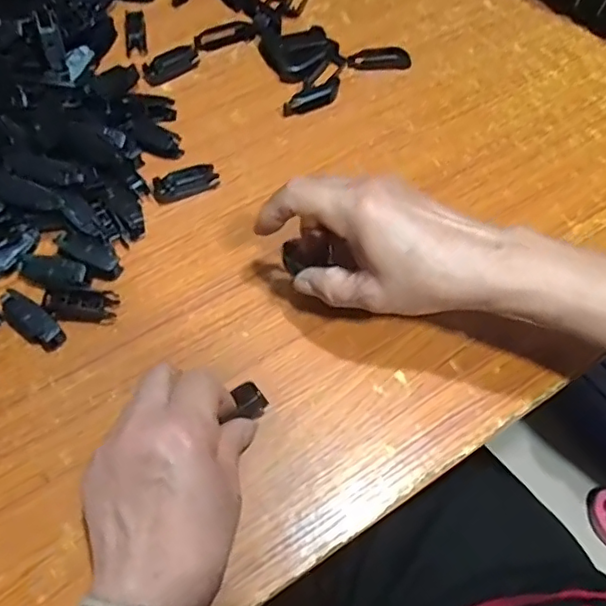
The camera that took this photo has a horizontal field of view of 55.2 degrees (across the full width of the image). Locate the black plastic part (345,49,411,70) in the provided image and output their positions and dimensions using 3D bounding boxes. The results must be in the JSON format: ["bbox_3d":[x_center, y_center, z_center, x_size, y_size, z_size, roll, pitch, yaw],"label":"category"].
[{"bbox_3d":[0.069,-0.221,0.527,0.057,0.009,0.022,-2,63,-4],"label":"black plastic part"}]

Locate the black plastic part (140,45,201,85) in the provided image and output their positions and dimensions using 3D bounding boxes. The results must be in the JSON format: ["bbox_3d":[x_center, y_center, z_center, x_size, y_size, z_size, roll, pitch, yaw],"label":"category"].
[{"bbox_3d":[-0.113,-0.207,0.500,0.051,0.013,0.019,-32,68,-17],"label":"black plastic part"}]

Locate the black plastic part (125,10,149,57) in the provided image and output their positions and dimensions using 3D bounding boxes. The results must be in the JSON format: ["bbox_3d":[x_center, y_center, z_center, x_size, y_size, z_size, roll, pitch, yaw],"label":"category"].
[{"bbox_3d":[-0.151,-0.243,0.519,0.018,0.011,0.047,-9,64,-7],"label":"black plastic part"}]

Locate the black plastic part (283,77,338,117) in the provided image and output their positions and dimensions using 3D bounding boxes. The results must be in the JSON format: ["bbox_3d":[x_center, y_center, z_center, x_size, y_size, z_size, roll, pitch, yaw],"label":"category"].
[{"bbox_3d":[0.007,-0.176,0.496,0.054,0.013,0.019,-24,66,-14],"label":"black plastic part"}]

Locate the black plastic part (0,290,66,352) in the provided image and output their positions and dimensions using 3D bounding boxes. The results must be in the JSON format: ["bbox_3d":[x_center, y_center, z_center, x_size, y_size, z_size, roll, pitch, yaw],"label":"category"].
[{"bbox_3d":[-0.183,0.010,0.385,0.054,0.017,0.020,32,66,13],"label":"black plastic part"}]

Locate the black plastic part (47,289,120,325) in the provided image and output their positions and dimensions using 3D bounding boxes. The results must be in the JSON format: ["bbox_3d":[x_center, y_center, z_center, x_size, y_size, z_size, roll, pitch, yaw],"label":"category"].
[{"bbox_3d":[-0.150,0.002,0.393,0.045,0.014,0.019,2,63,-2],"label":"black plastic part"}]

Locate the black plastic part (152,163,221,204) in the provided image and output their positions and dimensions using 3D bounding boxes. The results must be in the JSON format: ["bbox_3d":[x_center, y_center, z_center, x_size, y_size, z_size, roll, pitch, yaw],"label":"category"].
[{"bbox_3d":[-0.089,-0.092,0.443,0.050,0.017,0.017,-20,65,-12],"label":"black plastic part"}]

